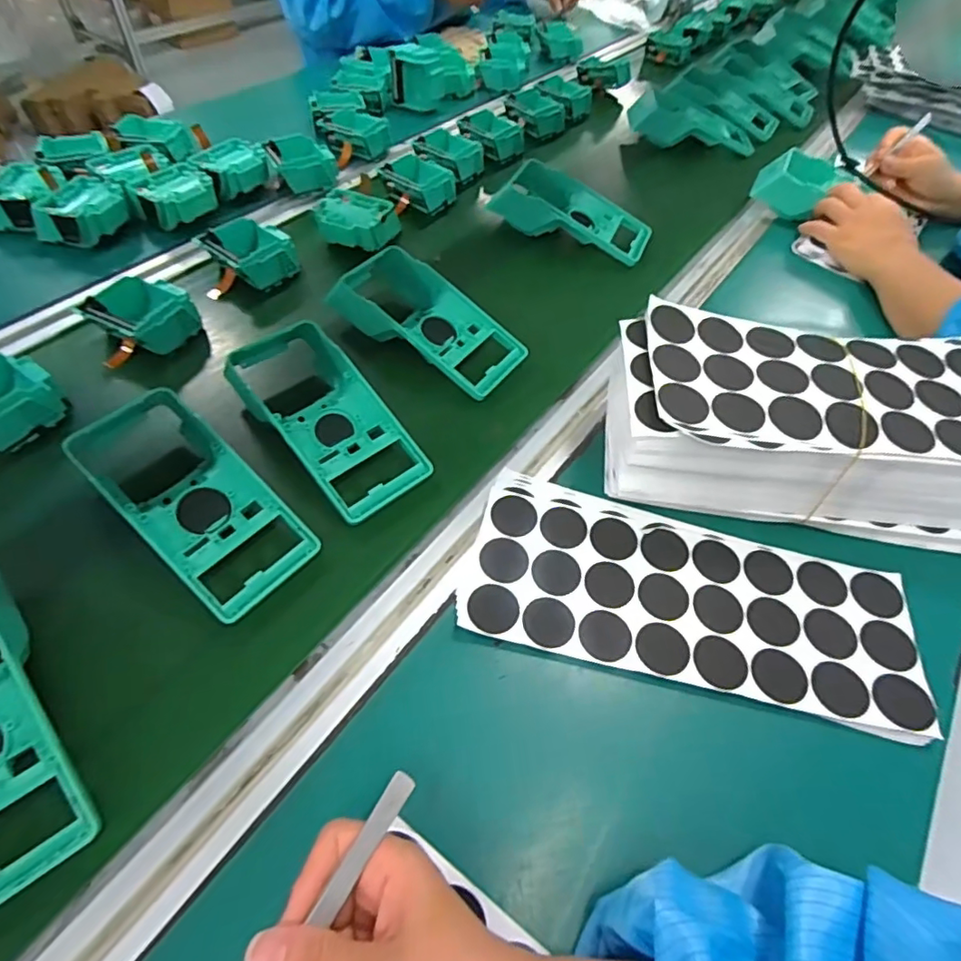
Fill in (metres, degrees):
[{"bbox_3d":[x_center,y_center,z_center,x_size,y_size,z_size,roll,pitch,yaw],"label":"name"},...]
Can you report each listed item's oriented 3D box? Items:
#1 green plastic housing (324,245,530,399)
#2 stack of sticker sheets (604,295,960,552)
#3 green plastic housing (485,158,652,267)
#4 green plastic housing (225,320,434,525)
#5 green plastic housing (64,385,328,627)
[{"bbox_3d":[-0.052,-0.156,0.525,0.191,0.051,0.096,30,58,16],"label":"green plastic housing"},{"bbox_3d":[0.256,-0.040,0.420,0.311,0.096,0.128,7,55,1],"label":"stack of sticker sheets"},{"bbox_3d":[0.111,-0.316,0.654,0.182,0.040,0.087,21,56,11],"label":"green plastic housing"},{"bbox_3d":[-0.128,-0.059,0.443,0.087,0.039,0.192,-34,65,-25],"label":"green plastic housing"},{"bbox_3d":[-0.204,0.010,0.388,0.183,0.045,0.088,38,61,21],"label":"green plastic housing"}]

